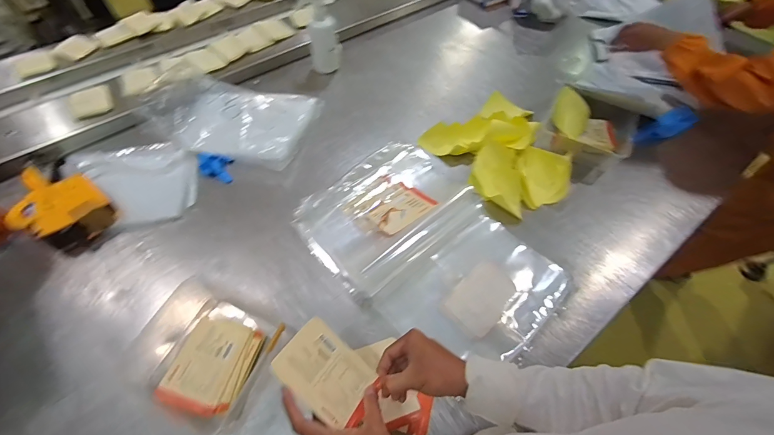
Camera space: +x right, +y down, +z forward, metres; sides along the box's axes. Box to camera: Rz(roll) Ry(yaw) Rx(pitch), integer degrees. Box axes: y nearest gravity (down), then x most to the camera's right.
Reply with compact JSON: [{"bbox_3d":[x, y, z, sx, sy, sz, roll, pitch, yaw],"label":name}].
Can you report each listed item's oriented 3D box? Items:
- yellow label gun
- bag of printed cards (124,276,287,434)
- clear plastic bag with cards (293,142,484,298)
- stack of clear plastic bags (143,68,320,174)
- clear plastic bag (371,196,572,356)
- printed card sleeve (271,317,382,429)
[{"bbox_3d":[-0.679,-0.038,0.723,0.271,0.059,0.145,35,64,19],"label":"yellow label gun"},{"bbox_3d":[-0.312,0.219,0.594,0.243,0.033,0.175,22,60,12],"label":"bag of printed cards"},{"bbox_3d":[0.005,-0.021,0.748,0.355,0.037,0.265,-33,64,-20],"label":"clear plastic bag with cards"},{"bbox_3d":[-0.375,-0.263,0.866,0.357,0.086,0.249,11,58,5],"label":"stack of clear plastic bags"},{"bbox_3d":[0.162,0.130,0.657,0.298,0.013,0.248,-40,67,-23],"label":"clear plastic bag"},{"bbox_3d":[-0.072,0.194,0.442,0.121,0.007,0.081,43,57,2],"label":"printed card sleeve"}]

